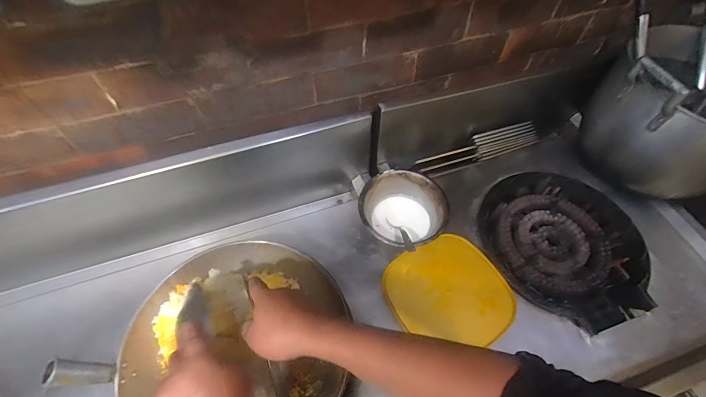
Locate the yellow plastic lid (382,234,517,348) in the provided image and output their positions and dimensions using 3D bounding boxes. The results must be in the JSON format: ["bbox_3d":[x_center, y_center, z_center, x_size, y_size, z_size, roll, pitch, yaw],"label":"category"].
[{"bbox_3d":[0.183,0.175,0.647,0.209,0.021,0.202,-27,64,-19],"label":"yellow plastic lid"}]

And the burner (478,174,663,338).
[{"bbox_3d":[0.442,0.089,0.732,0.320,0.066,0.345,0,57,0],"label":"burner"}]

